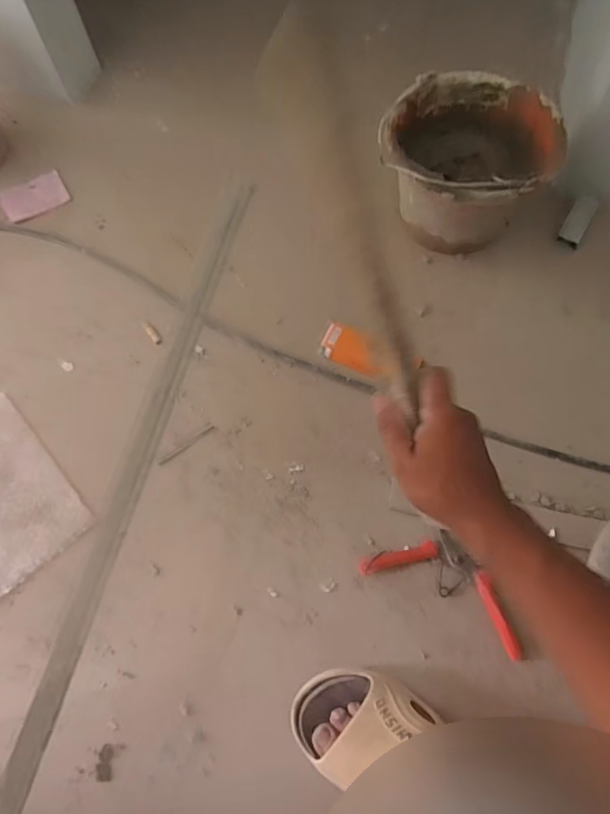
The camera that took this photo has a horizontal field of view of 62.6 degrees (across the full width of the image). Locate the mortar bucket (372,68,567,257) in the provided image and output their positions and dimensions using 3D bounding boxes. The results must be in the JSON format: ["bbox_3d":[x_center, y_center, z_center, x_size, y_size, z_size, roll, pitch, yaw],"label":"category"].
[{"bbox_3d":[0.226,-0.346,0.741,0.226,0.165,0.224,-1,65,1],"label":"mortar bucket"}]

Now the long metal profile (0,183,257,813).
[{"bbox_3d":[-0.142,0.089,0.365,0.021,0.019,0.741,11,61,3],"label":"long metal profile"}]

